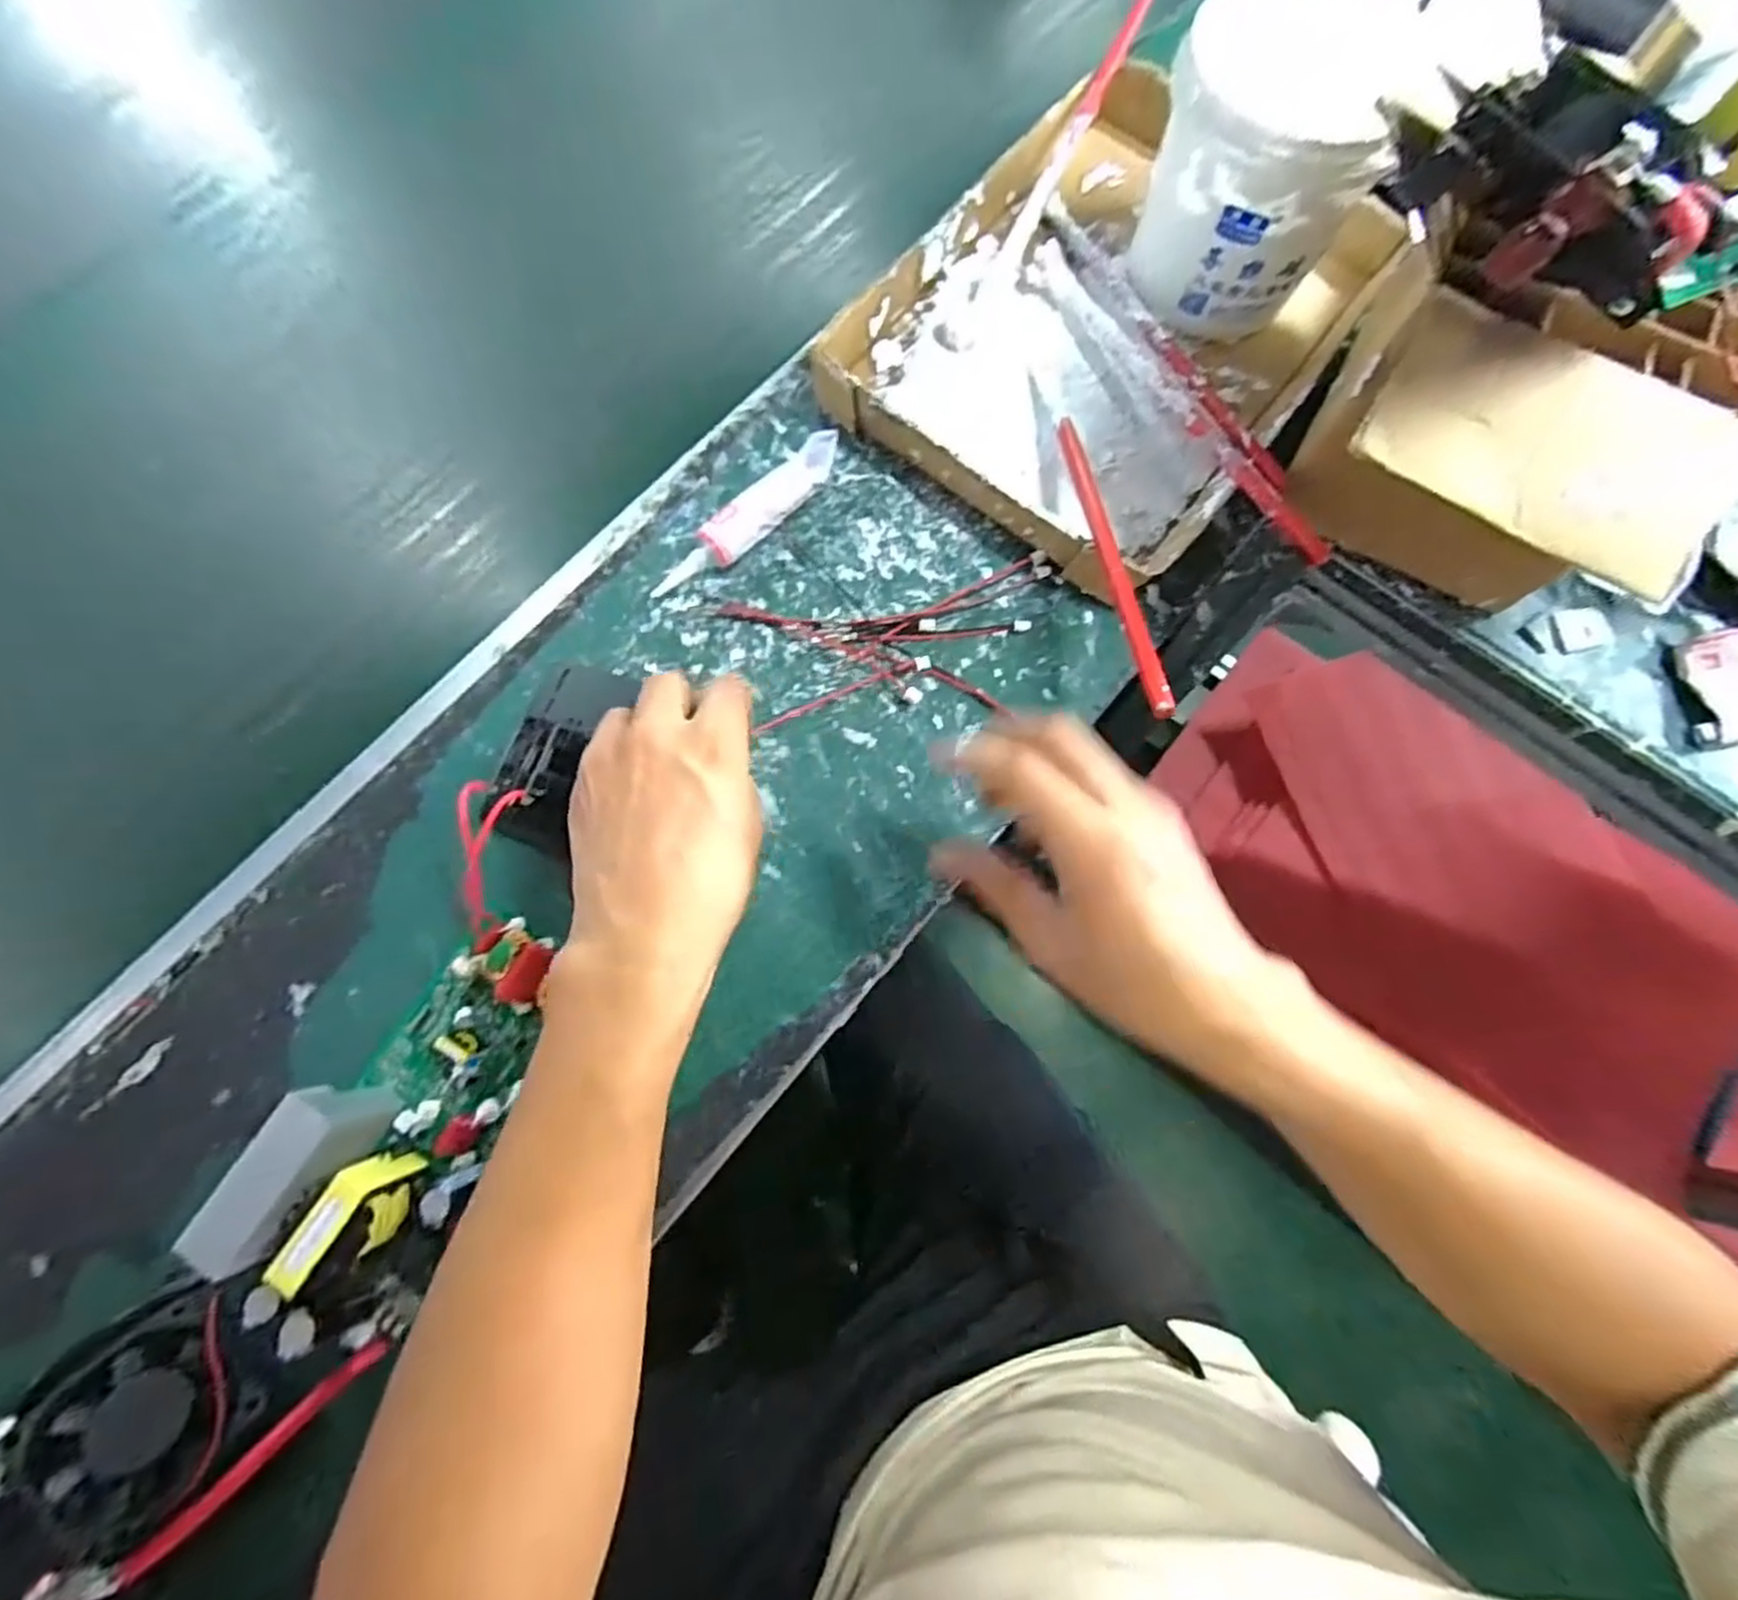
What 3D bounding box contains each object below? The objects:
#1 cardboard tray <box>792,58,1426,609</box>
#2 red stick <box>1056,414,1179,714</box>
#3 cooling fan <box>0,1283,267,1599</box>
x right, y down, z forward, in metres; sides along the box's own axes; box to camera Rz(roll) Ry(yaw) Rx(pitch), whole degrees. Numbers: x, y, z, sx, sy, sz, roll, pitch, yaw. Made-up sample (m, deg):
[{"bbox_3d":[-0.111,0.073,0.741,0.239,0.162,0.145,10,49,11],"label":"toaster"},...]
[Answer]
[{"bbox_3d":[0.159,-0.306,0.460,0.243,0.037,0.351,39,79,11],"label":"cardboard tray"},{"bbox_3d":[0.121,-0.127,0.382,0.009,0.007,0.207,-5,60,0],"label":"red stick"},{"bbox_3d":[-0.289,0.244,0.291,0.069,0.017,0.087,45,53,8],"label":"cooling fan"}]

